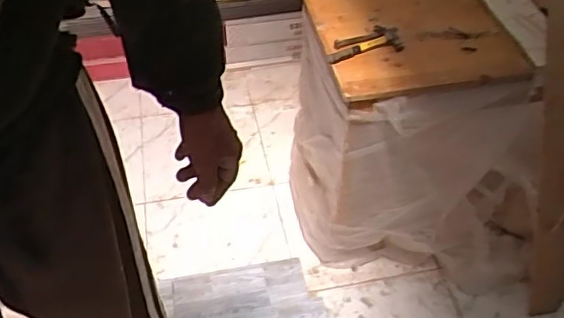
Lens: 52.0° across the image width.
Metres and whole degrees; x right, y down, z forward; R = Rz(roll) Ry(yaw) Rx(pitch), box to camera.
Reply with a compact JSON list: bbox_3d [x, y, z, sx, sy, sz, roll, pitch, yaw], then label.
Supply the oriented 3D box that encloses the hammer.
[{"bbox_3d":[0.238,-0.322,1.657,0.223,0.038,0.128,-20,47,-2],"label":"hammer"}]

